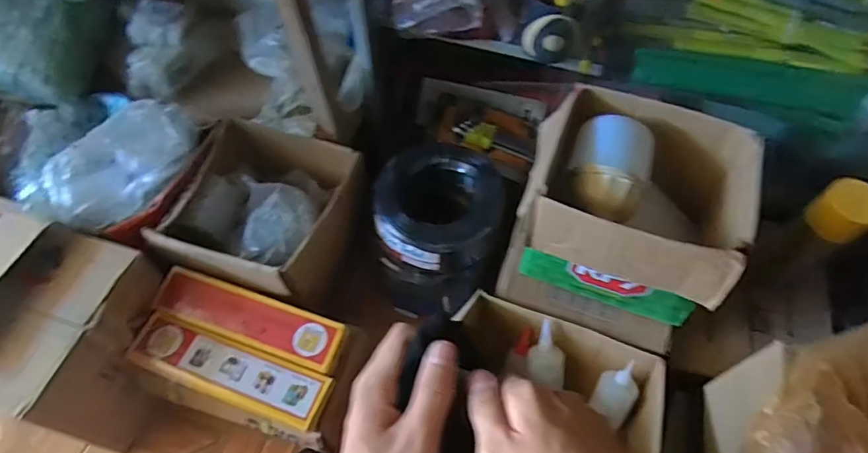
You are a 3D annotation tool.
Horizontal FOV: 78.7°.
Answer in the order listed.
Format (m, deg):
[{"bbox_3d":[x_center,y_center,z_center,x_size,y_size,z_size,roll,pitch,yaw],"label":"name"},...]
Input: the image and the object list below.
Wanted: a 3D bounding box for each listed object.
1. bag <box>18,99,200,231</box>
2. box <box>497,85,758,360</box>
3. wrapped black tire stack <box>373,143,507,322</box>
[{"bbox_3d":[-0.495,-0.101,0.822,0.254,0.117,0.103,-35,64,-20],"label":"bag"},{"bbox_3d":[0.241,-0.016,0.692,0.238,0.209,0.240,18,59,12],"label":"box"},{"bbox_3d":[0.007,0.011,0.921,0.200,0.188,0.213,4,58,3],"label":"wrapped black tire stack"}]

